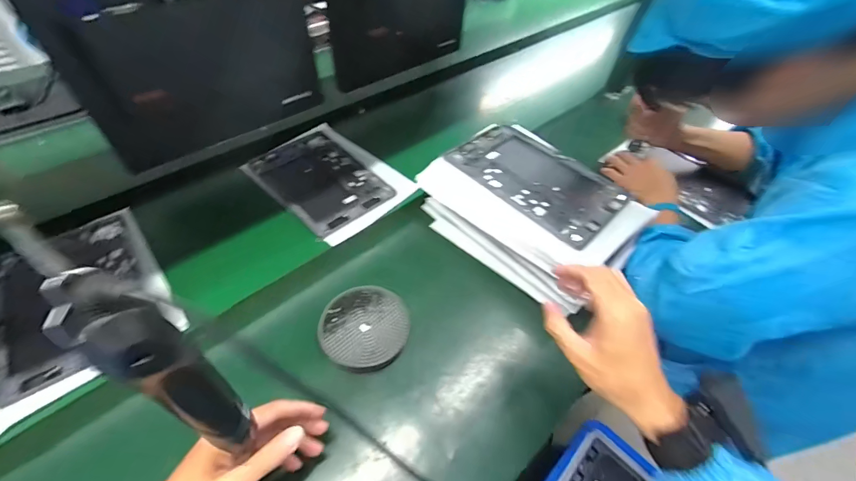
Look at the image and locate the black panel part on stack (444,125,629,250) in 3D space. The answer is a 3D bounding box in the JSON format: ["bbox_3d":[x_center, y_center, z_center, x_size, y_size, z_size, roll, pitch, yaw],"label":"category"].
[{"bbox_3d":[0.169,-0.099,0.570,0.248,0.017,0.161,37,51,26],"label":"black panel part on stack"}]

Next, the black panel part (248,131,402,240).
[{"bbox_3d":[-0.199,-0.115,0.678,0.162,0.013,0.256,-32,57,-33],"label":"black panel part"}]

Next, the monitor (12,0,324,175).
[{"bbox_3d":[-0.343,-0.295,0.562,0.364,0.282,0.056,-30,56,-32],"label":"monitor"}]

